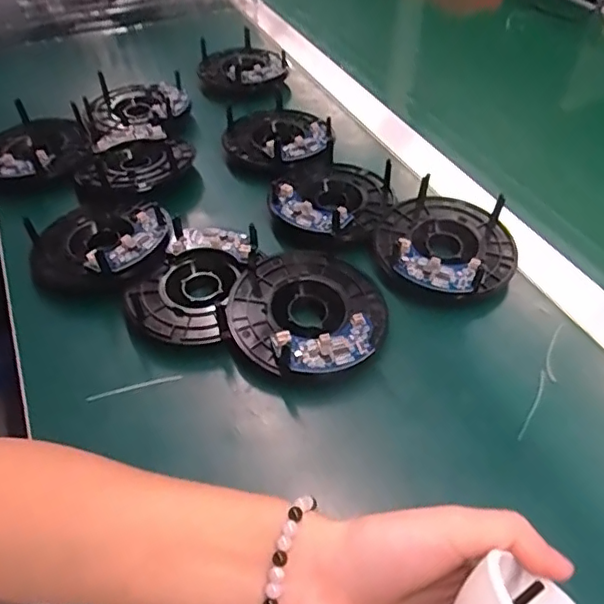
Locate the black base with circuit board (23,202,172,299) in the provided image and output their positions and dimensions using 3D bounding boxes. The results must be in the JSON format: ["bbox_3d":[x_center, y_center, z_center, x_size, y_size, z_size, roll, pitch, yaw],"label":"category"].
[{"bbox_3d":[-0.147,-0.044,0.408,0.099,0.026,0.091,-15,49,-16],"label":"black base with circuit board"}]

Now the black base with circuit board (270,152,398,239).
[{"bbox_3d":[0.025,-0.085,0.451,0.092,0.030,0.099,7,47,5],"label":"black base with circuit board"}]

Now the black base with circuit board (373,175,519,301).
[{"bbox_3d":[0.107,-0.045,0.413,0.096,0.031,0.102,19,49,16],"label":"black base with circuit board"}]

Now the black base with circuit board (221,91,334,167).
[{"bbox_3d":[-0.025,-0.156,0.519,0.089,0.031,0.103,-13,48,-13],"label":"black base with circuit board"}]

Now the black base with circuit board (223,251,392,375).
[{"bbox_3d":[0.006,0.004,0.368,0.099,0.018,0.099,-33,55,-29],"label":"black base with circuit board"}]

